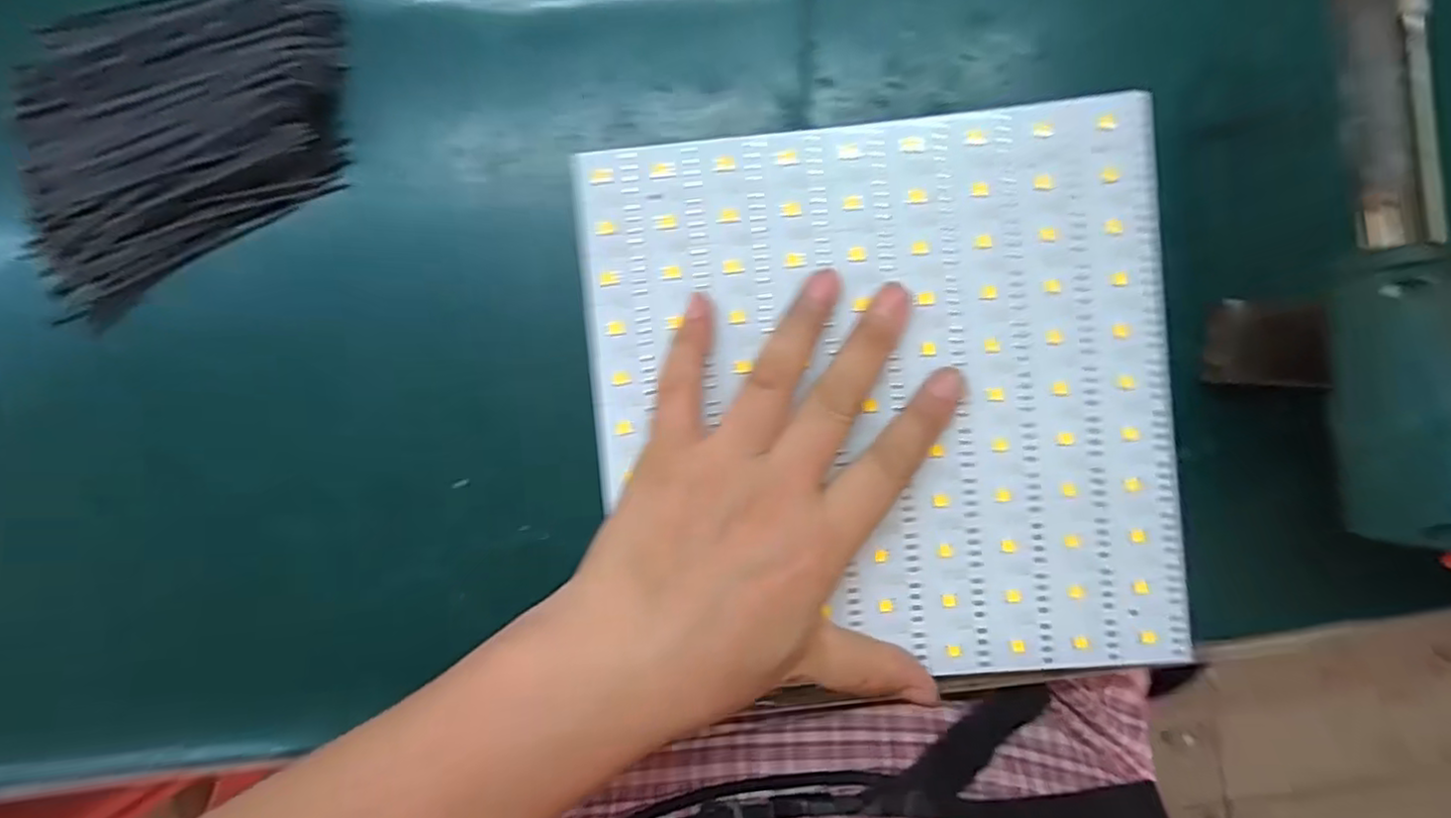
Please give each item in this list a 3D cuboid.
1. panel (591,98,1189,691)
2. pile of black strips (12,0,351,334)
[{"bbox_3d":[0.058,-0.003,0.257,0.213,0.007,0.210,-6,92,2],"label":"panel"},{"bbox_3d":[-0.207,-0.100,0.254,0.132,0.018,0.105,-11,92,2],"label":"pile of black strips"}]

